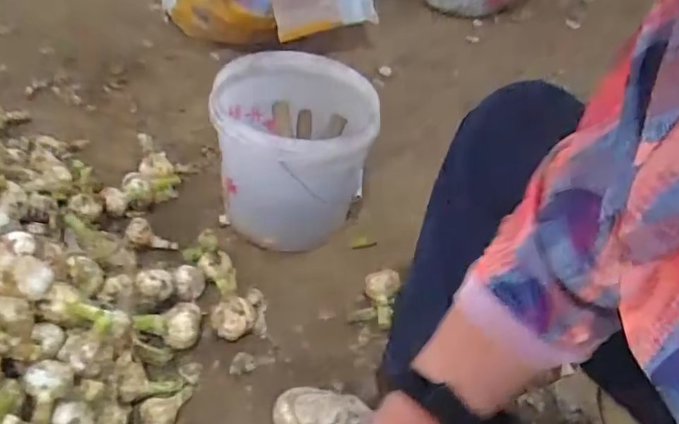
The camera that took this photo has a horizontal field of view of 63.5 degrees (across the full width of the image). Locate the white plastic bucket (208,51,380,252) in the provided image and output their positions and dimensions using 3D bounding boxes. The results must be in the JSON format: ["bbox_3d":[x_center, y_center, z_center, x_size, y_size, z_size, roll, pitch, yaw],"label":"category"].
[{"bbox_3d":[-0.074,-0.086,0.879,0.243,0.230,0.231,1,45,-7],"label":"white plastic bucket"}]

